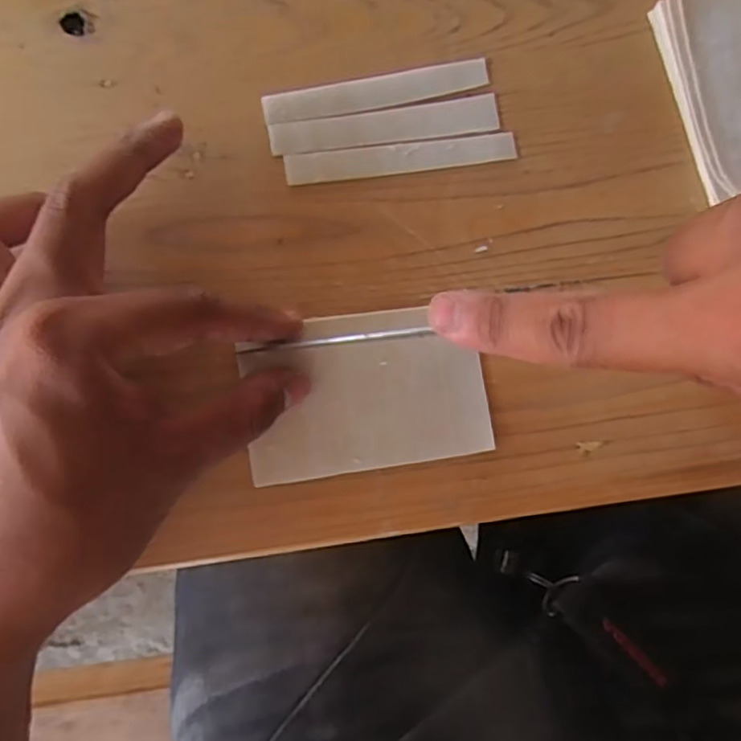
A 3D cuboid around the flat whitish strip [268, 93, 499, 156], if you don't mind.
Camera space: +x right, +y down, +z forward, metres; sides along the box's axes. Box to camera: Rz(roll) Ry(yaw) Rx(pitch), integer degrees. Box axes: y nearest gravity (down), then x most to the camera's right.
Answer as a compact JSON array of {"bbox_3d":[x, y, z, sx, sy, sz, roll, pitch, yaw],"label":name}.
[{"bbox_3d":[0.007,-0.104,0.266,0.098,0.004,0.015,-10,87,-6],"label":"flat whitish strip"}]

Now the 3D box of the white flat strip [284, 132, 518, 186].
[{"bbox_3d":[0.014,-0.091,0.265,0.098,0.004,0.013,-8,87,-6],"label":"white flat strip"}]

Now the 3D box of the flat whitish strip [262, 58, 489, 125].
[{"bbox_3d":[0.003,-0.119,0.267,0.097,0.004,0.014,-12,87,-6],"label":"flat whitish strip"}]

